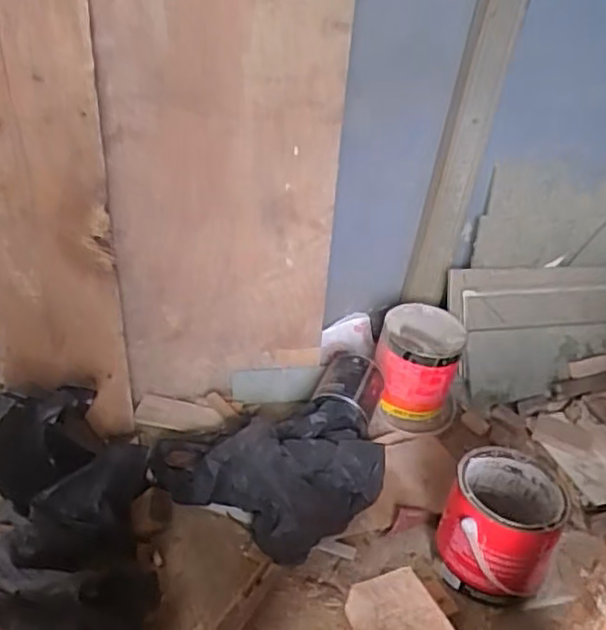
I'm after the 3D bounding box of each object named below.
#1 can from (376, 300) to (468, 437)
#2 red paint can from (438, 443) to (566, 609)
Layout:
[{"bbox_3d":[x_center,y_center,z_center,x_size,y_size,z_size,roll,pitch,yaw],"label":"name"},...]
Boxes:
[{"bbox_3d":[0.211,0.102,1.202,0.151,0.182,0.156,4,31,-3],"label":"can"},{"bbox_3d":[0.276,0.286,0.908,0.142,0.136,0.152,7,32,-4],"label":"red paint can"}]

